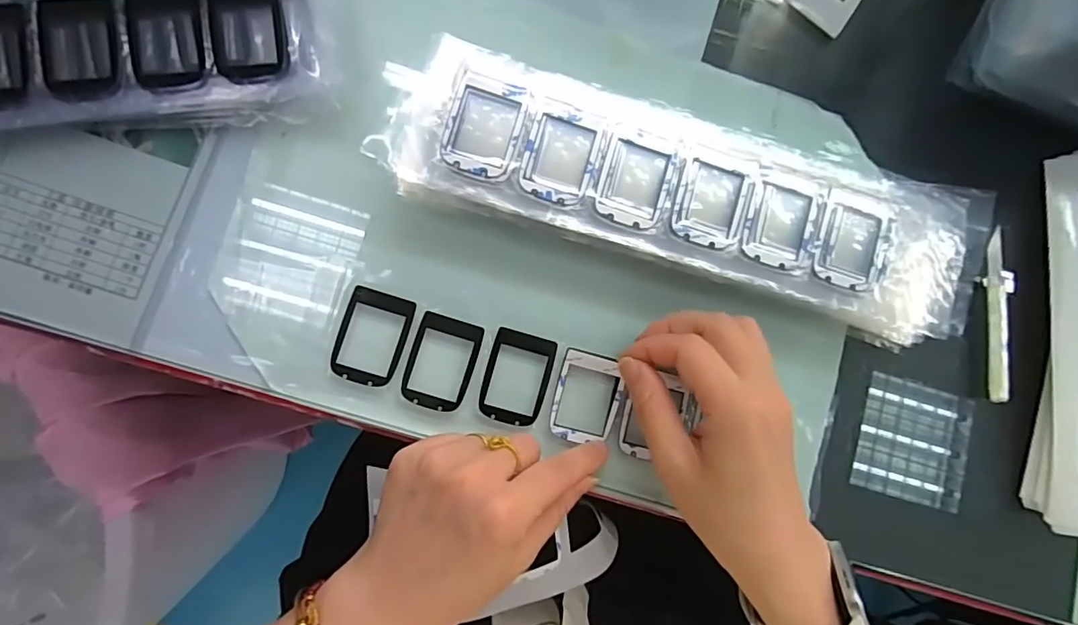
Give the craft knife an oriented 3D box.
[{"bbox_3d":[0.289,0.002,0.330,0.012,0.010,0.106,2,85,-6],"label":"craft knife"}]

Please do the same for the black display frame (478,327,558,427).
[{"bbox_3d":[-0.012,0.037,0.297,0.036,0.004,0.052,14,83,-5],"label":"black display frame"}]

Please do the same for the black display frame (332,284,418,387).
[{"bbox_3d":[-0.093,0.014,0.293,0.037,0.004,0.051,16,78,-3],"label":"black display frame"}]

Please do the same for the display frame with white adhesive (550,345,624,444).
[{"bbox_3d":[0.027,0.049,0.298,0.036,0.005,0.051,12,94,3],"label":"display frame with white adhesive"}]

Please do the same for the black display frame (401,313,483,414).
[{"bbox_3d":[-0.054,0.028,0.293,0.036,0.004,0.051,17,83,-5],"label":"black display frame"}]

